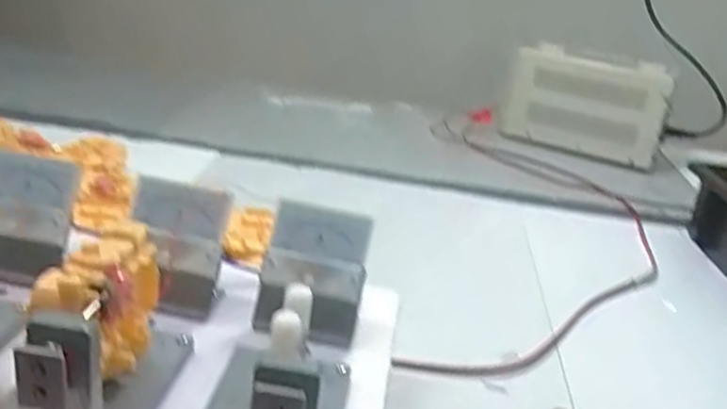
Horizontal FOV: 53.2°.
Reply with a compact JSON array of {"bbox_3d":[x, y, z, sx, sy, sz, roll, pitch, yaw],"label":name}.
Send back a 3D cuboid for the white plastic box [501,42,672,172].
[{"bbox_3d":[0.332,-0.147,1.116,0.241,0.149,0.044,12,22,10],"label":"white plastic box"}]

